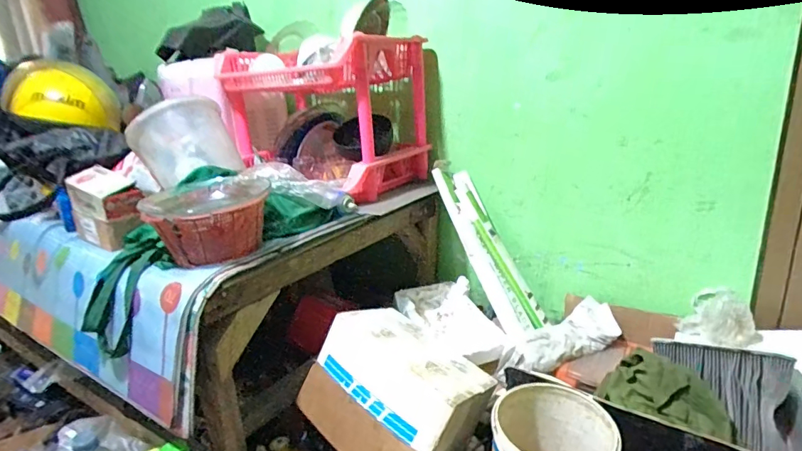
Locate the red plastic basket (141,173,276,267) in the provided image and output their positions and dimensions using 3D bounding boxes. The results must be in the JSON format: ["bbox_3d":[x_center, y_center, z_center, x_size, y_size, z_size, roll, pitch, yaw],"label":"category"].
[{"bbox_3d":[-0.331,-0.007,0.790,0.199,0.110,0.201,-13,19,-25],"label":"red plastic basket"}]

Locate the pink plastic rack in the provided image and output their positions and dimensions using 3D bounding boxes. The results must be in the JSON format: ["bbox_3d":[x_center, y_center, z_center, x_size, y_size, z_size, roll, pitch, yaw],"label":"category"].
[{"bbox_3d":[-0.185,-0.278,1.174,0.445,0.340,0.348,9,21,37],"label":"pink plastic rack"}]

